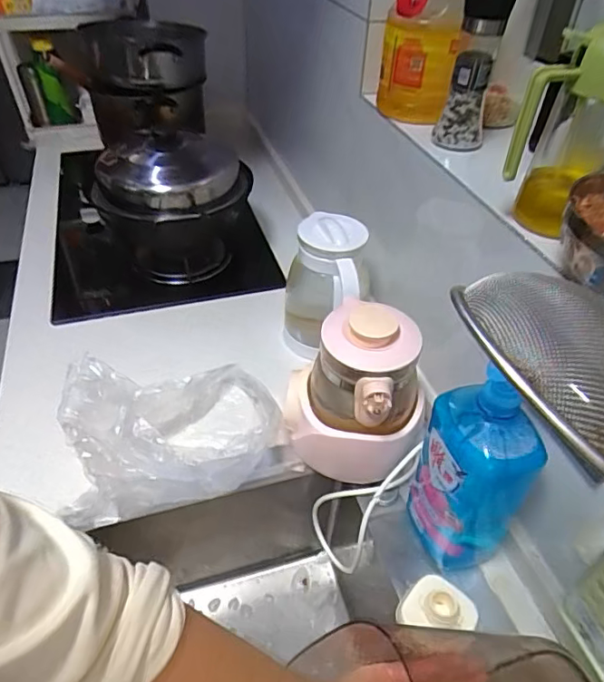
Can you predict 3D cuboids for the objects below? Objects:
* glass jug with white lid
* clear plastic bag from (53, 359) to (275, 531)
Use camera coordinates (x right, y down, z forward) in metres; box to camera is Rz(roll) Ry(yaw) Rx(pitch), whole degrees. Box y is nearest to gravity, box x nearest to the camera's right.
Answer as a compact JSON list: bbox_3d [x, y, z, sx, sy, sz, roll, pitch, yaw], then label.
[{"bbox_3d":[0.031,-0.078,0.799,0.112,0.204,0.106,-11,44,-14],"label":"glass jug with white lid"},{"bbox_3d":[-0.172,0.110,0.683,0.267,0.094,0.224,-9,44,-12],"label":"clear plastic bag"}]

